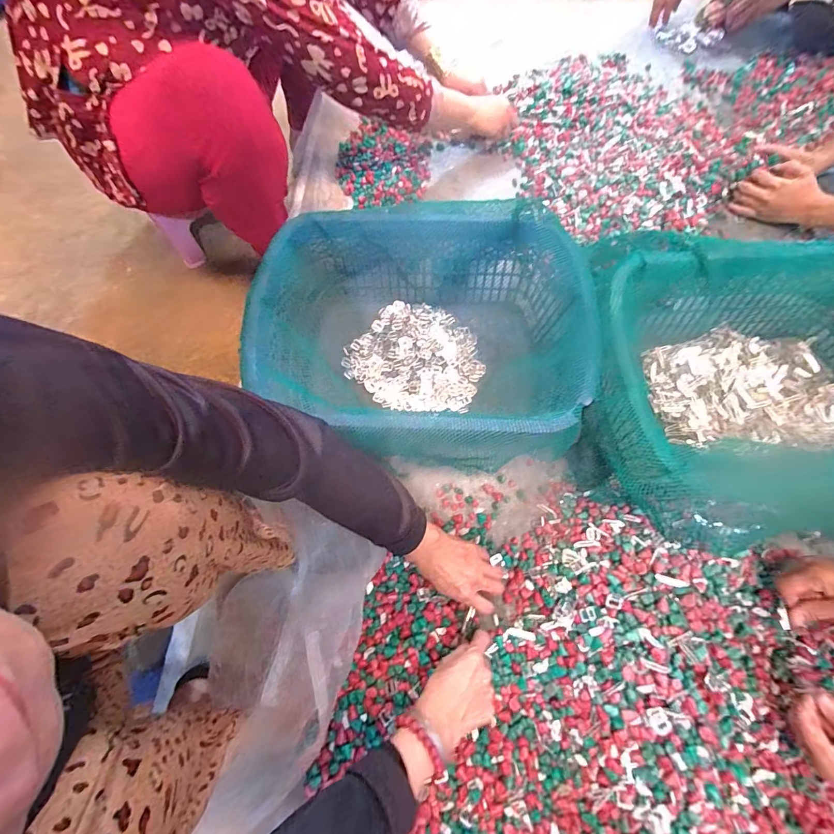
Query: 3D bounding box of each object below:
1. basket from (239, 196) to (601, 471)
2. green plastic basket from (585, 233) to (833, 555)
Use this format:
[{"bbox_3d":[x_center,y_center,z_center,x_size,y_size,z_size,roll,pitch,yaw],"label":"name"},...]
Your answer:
[{"bbox_3d":[0.006,-0.113,0.600,0.452,0.163,0.364,5,69,5],"label":"basket"},{"bbox_3d":[0.488,-0.066,0.572,0.467,0.165,0.466,-5,68,1],"label":"green plastic basket"}]

